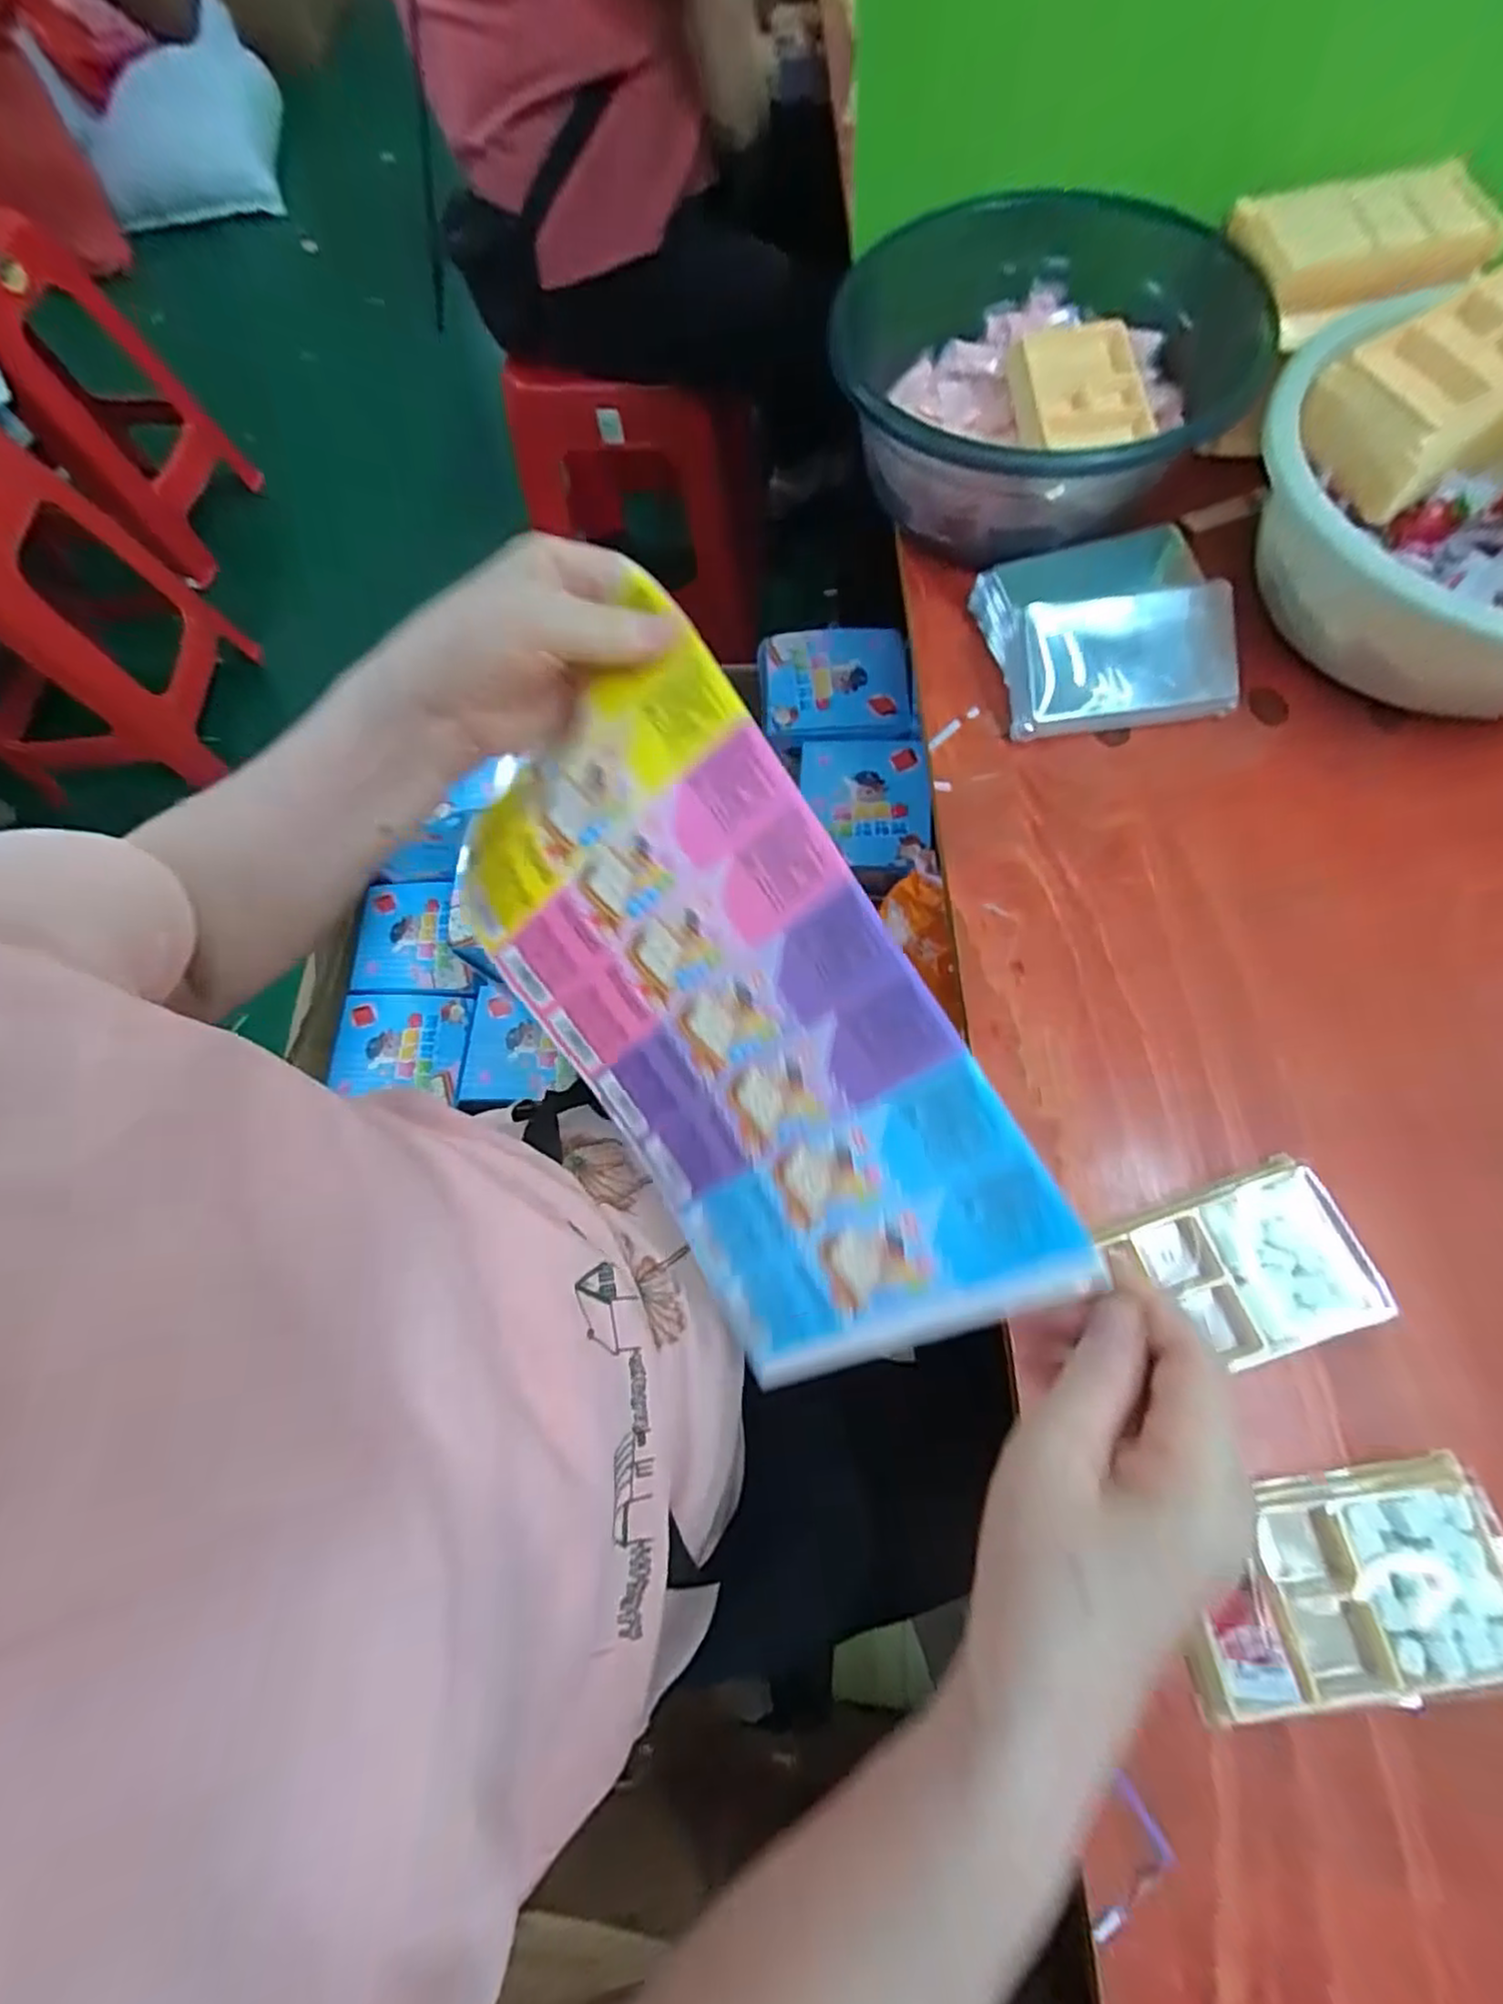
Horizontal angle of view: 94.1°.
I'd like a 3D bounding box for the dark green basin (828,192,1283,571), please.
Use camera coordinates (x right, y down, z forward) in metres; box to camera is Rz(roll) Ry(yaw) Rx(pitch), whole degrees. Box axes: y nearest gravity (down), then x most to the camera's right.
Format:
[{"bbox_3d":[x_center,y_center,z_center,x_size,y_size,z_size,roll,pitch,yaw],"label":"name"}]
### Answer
[{"bbox_3d":[0.178,-0.412,0.473,0.265,0.092,0.250,-2,71,5],"label":"dark green basin"}]

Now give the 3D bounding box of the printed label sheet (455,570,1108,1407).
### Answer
[{"bbox_3d":[-0.014,0.013,0.310,0.173,0.018,0.308,-36,83,31],"label":"printed label sheet"}]

